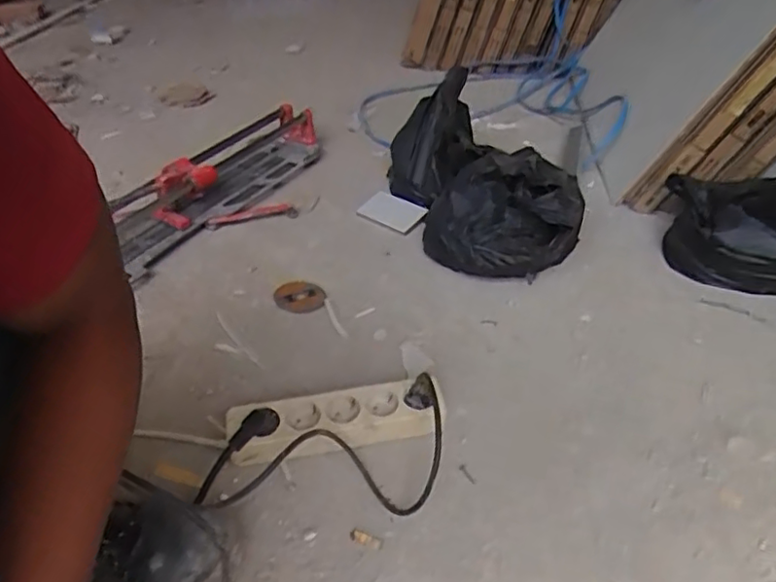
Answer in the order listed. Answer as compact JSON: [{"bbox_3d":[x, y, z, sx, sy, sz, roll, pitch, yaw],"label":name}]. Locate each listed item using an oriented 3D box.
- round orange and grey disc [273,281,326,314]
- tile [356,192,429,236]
[{"bbox_3d":[-0.129,0.008,0.908,0.073,0.006,0.064,20,44,22],"label":"round orange and grey disc"},{"bbox_3d":[0.009,-0.141,1.088,0.126,0.009,0.079,24,55,35],"label":"tile"}]

